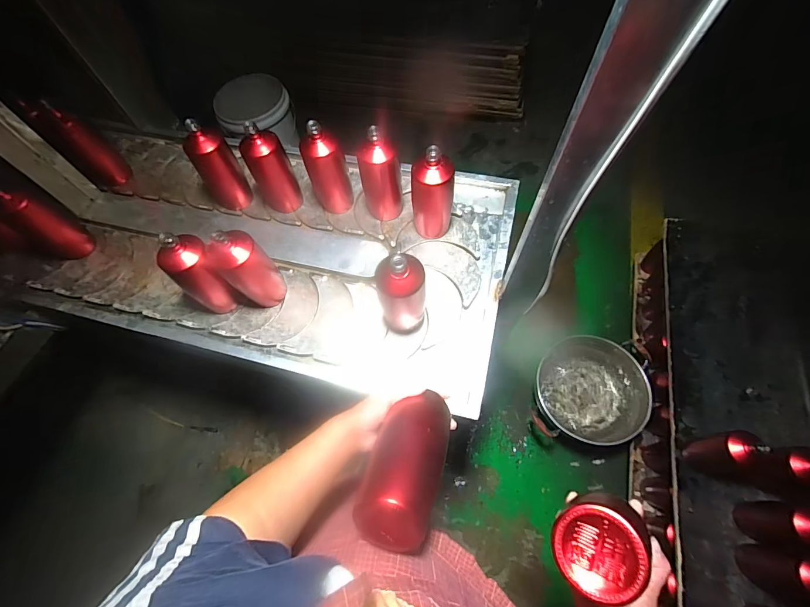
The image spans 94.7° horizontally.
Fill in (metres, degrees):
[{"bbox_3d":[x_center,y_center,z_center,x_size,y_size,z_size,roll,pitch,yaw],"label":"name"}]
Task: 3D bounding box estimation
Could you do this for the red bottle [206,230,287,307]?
[{"bbox_3d":[-0.297,-0.068,0.704,0.082,0.207,0.077,-1,65,3],"label":"red bottle"}]

